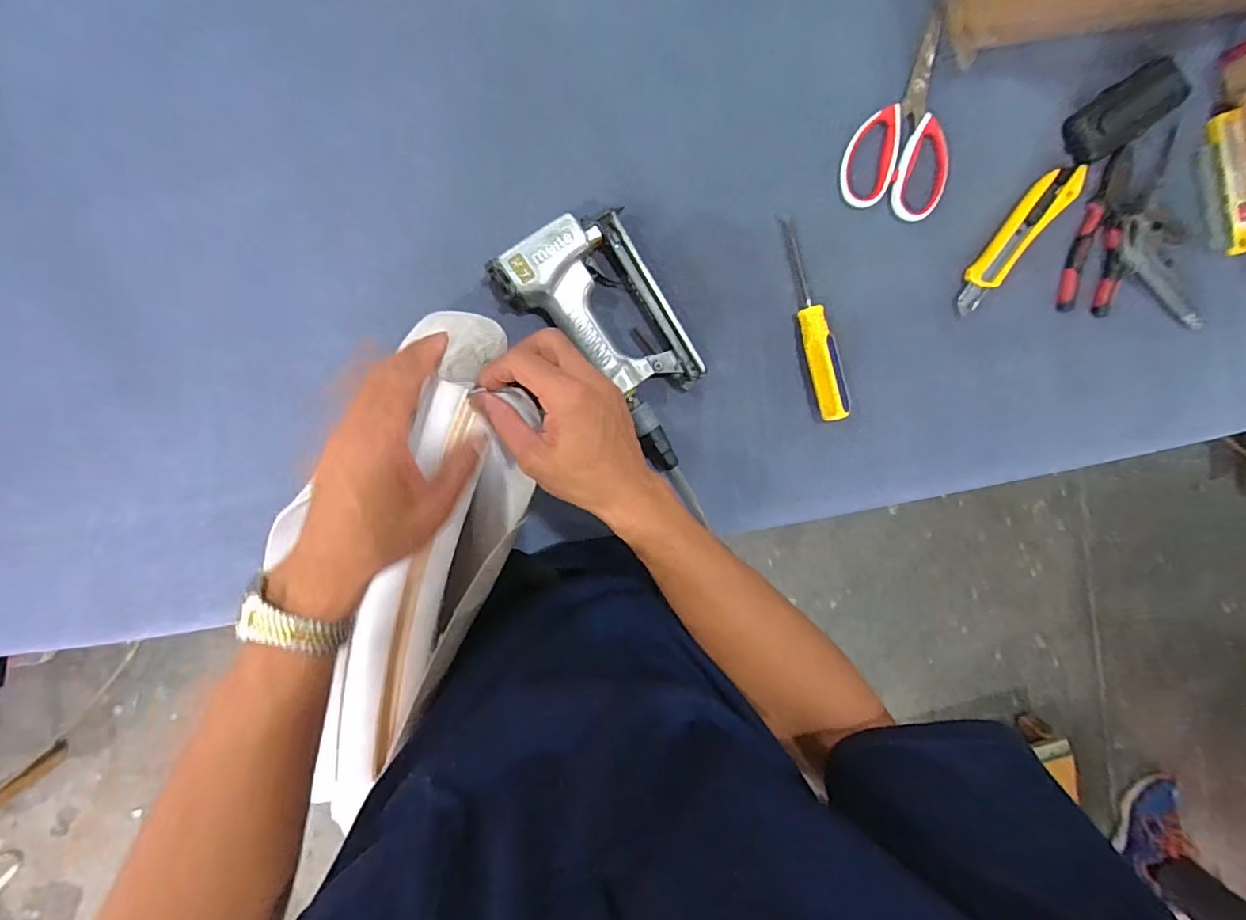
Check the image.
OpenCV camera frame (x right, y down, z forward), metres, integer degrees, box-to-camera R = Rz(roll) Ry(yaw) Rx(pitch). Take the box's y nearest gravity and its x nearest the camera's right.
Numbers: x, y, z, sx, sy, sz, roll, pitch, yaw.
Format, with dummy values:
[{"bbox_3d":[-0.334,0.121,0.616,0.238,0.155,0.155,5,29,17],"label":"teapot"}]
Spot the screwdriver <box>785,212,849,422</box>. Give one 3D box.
[{"bbox_3d":[0.186,-0.134,0.529,0.029,0.025,0.195,-18,98,-1],"label":"screwdriver"}]

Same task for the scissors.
[{"bbox_3d":[0.276,-0.322,0.516,0.099,0.013,0.176,19,96,-5],"label":"scissors"}]

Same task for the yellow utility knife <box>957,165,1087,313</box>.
[{"bbox_3d":[0.388,-0.221,0.535,0.037,0.013,0.167,37,94,-7],"label":"yellow utility knife"}]

